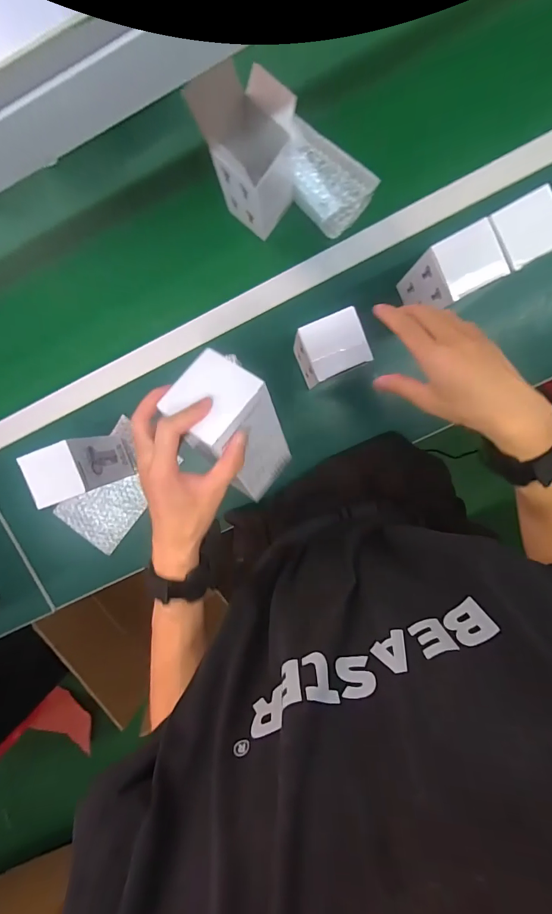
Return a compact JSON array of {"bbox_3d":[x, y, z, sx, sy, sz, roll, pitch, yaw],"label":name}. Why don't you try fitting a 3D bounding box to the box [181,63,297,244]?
[{"bbox_3d":[-0.030,-0.390,0.527,0.095,0.219,0.098,32,97,-2],"label":"box"}]

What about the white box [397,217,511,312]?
[{"bbox_3d":[0.225,-0.235,0.525,0.072,0.138,0.069,-26,95,6],"label":"white box"}]

